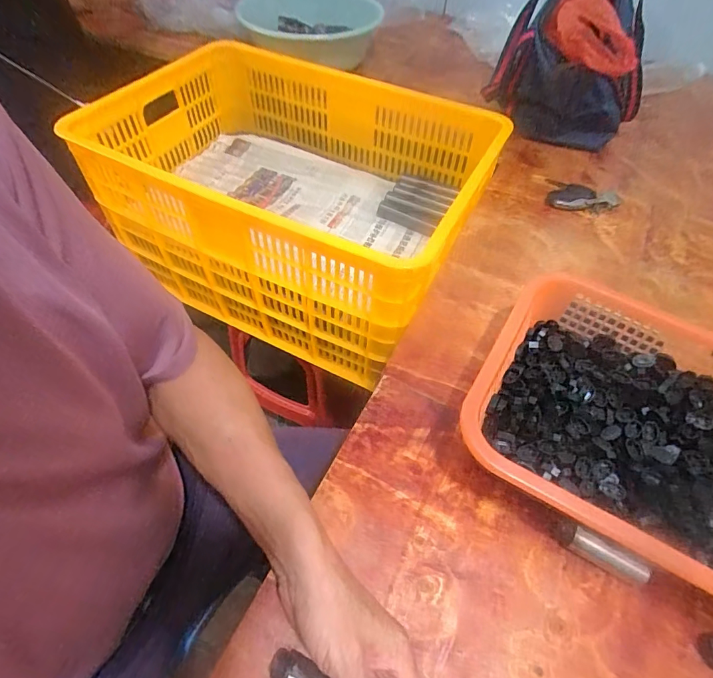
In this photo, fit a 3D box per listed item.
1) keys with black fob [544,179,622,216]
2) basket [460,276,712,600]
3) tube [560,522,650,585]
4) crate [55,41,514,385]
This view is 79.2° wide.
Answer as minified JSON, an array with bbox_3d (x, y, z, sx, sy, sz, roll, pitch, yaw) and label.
[{"bbox_3d":[0.363,-0.224,0.690,0.111,0.016,0.071,12,57,6],"label":"keys with black fob"},{"bbox_3d":[0.287,0.099,0.419,0.336,0.091,0.254,28,59,15],"label":"basket"},{"bbox_3d":[0.223,0.193,0.390,0.075,0.024,0.019,25,59,14],"label":"tube"},{"bbox_3d":[-0.111,-0.257,0.795,0.613,0.314,0.428,25,57,14],"label":"crate"}]

